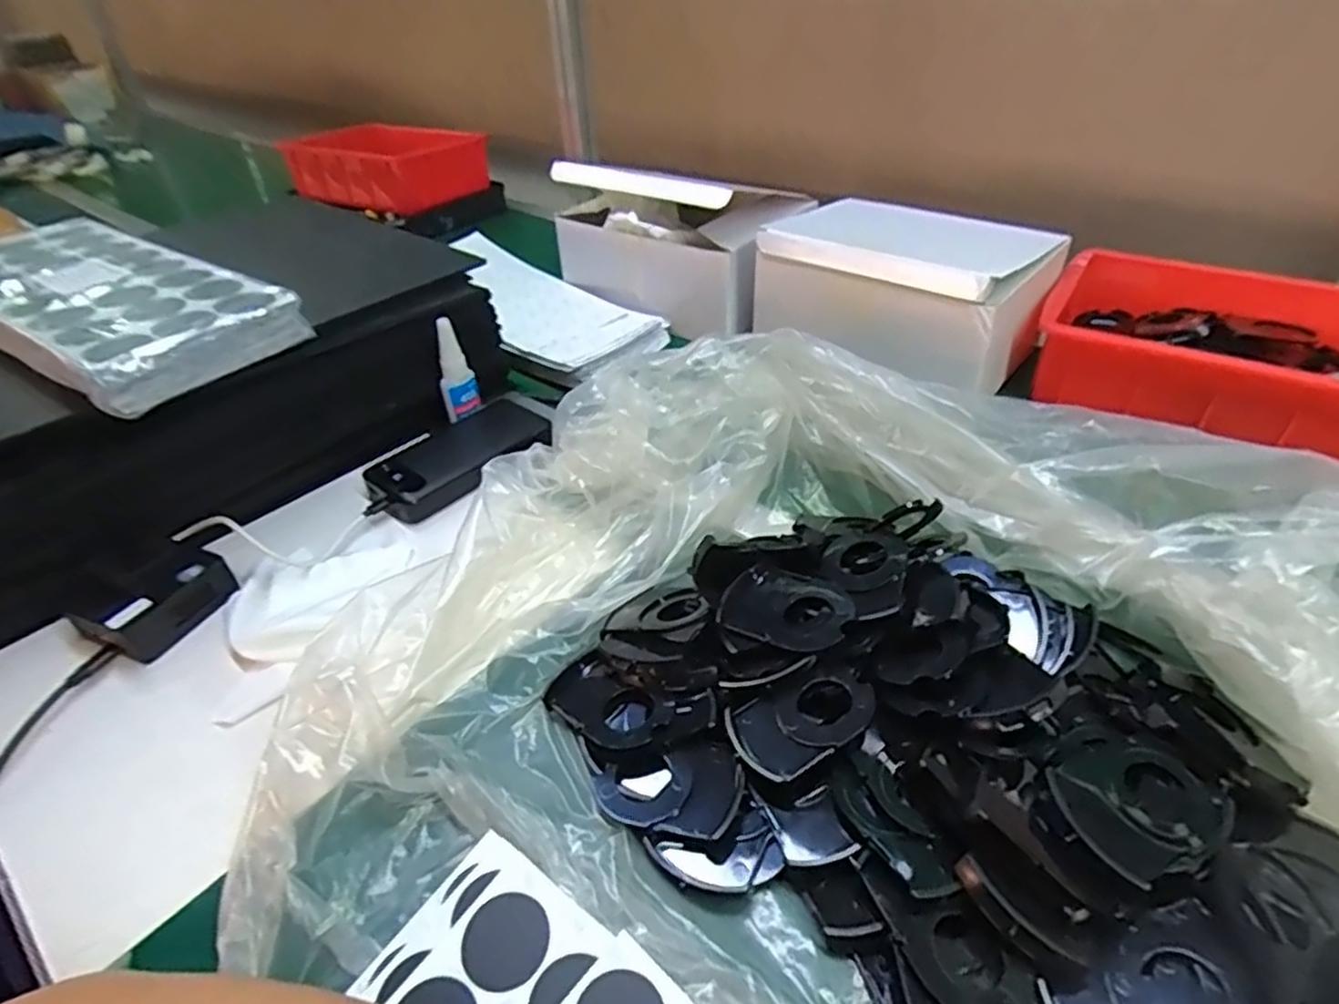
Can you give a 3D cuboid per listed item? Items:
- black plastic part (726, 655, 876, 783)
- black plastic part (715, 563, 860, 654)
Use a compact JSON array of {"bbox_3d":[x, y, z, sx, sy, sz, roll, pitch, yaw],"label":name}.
[{"bbox_3d":[0.074,0.119,0.386,0.078,0.019,0.053,-30,43,0],"label":"black plastic part"},{"bbox_3d":[0.073,0.063,0.432,0.076,0.008,0.053,14,51,30],"label":"black plastic part"}]

